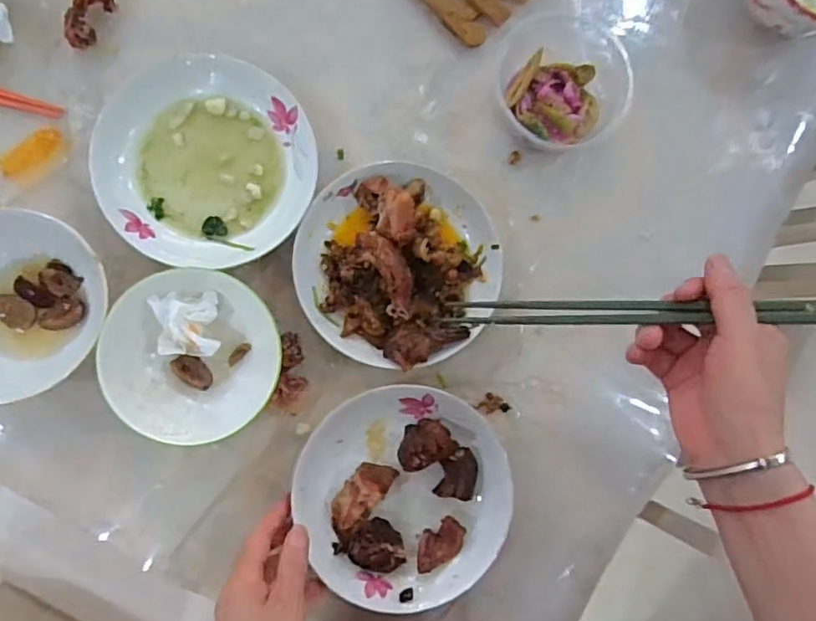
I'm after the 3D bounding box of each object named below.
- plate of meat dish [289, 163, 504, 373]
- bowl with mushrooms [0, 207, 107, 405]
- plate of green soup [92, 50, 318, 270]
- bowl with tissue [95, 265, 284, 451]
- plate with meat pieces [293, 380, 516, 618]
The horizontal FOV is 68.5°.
[{"bbox_3d":[-0.007,-0.037,0.486,0.159,0.045,0.159,0,86,-6],"label":"plate of meat dish"},{"bbox_3d":[-0.291,-0.004,0.448,0.113,0.058,0.136,-4,87,-7],"label":"bowl with mushrooms"},{"bbox_3d":[-0.161,-0.118,0.483,0.161,0.029,0.165,0,86,-6],"label":"plate of green soup"},{"bbox_3d":[-0.160,0.035,0.453,0.122,0.054,0.130,0,86,-6],"label":"bowl with tissue"},{"bbox_3d":[-0.003,0.148,0.480,0.165,0.033,0.167,0,86,-6],"label":"plate with meat pieces"}]

